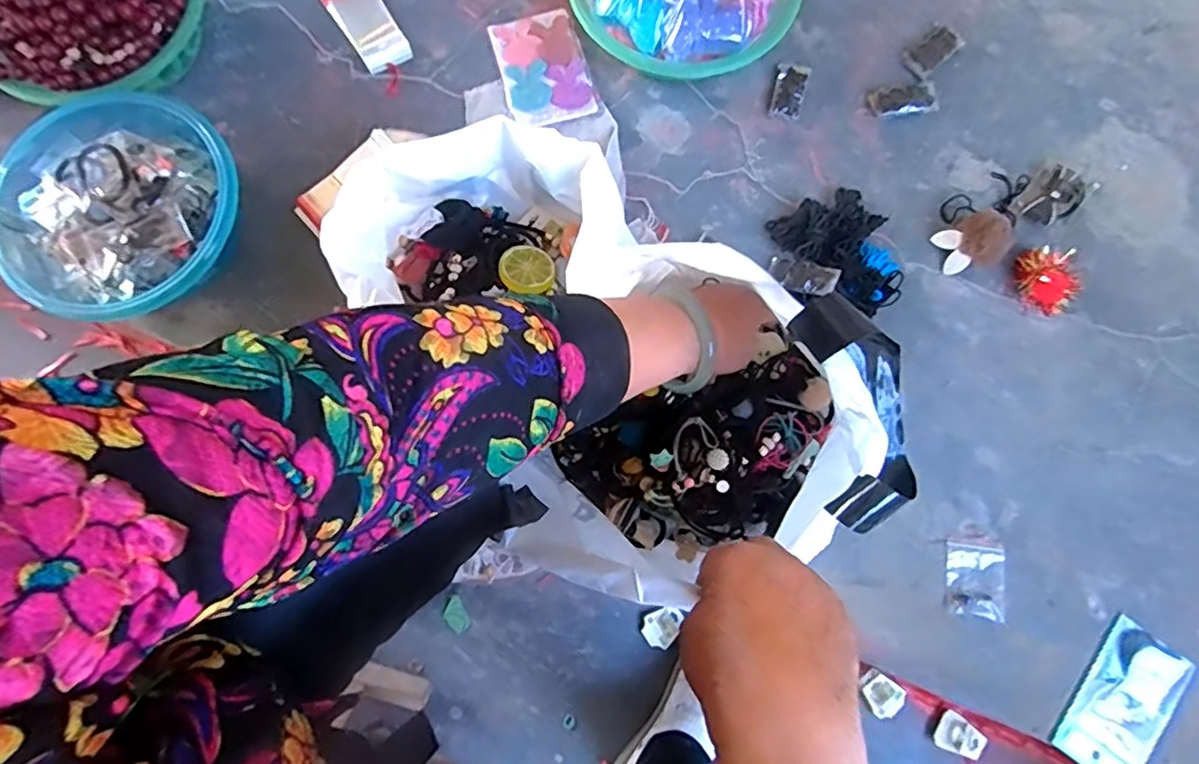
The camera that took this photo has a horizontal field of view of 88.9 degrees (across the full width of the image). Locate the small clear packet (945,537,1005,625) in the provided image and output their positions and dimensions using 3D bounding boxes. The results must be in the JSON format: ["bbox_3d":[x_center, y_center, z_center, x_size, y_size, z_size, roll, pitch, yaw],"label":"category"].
[{"bbox_3d":[0.353,0.184,0.572,0.050,0.014,0.069,12,78,2],"label":"small clear packet"}]

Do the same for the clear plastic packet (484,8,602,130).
[{"bbox_3d":[-0.063,-0.348,0.677,0.092,0.011,0.140,-16,79,-4],"label":"clear plastic packet"}]

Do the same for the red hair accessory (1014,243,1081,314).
[{"bbox_3d":[0.455,-0.104,0.622,0.052,0.030,0.069,-19,79,-5],"label":"red hair accessory"}]

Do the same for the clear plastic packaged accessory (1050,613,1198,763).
[{"bbox_3d":[0.473,0.289,0.548,0.079,0.011,0.133,39,80,7],"label":"clear plastic packaged accessory"}]

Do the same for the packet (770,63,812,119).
[{"bbox_3d":[0.209,-0.322,0.675,0.035,0.005,0.069,16,78,3],"label":"packet"}]

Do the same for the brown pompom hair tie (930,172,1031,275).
[{"bbox_3d":[0.401,-0.176,0.628,0.071,0.043,0.139,38,80,7],"label":"brown pompom hair tie"}]

